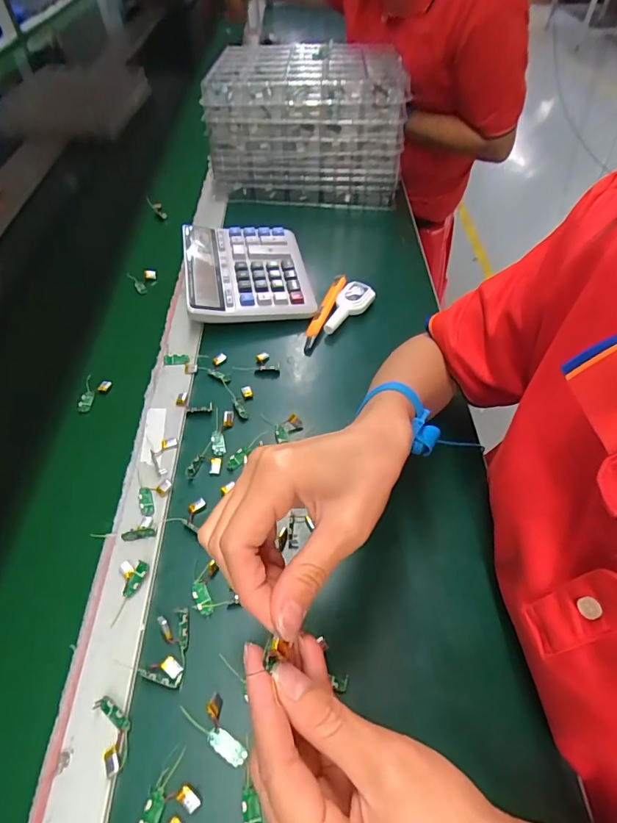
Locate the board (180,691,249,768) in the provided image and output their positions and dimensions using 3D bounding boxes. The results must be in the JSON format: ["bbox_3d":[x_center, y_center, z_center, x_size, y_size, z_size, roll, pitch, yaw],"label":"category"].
[{"bbox_3d":[-0.060,0.212,0.309,0.052,0.009,0.022,36,60,24],"label":"board"}]

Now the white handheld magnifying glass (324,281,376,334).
[{"bbox_3d":[0.048,-0.127,0.575,0.038,0.029,0.085,25,56,18],"label":"white handheld magnifying glass"}]

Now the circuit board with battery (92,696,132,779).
[{"bbox_3d":[-0.131,0.216,0.309,0.020,0.004,0.046,-21,55,-16],"label":"circuit board with battery"}]

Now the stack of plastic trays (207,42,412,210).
[{"bbox_3d":[-0.007,-0.488,0.770,0.299,0.165,0.244,0,52,0],"label":"stack of plastic trays"}]

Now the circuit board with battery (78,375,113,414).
[{"bbox_3d":[-0.241,-0.019,0.516,0.029,0.009,0.047,4,52,2],"label":"circuit board with battery"}]

